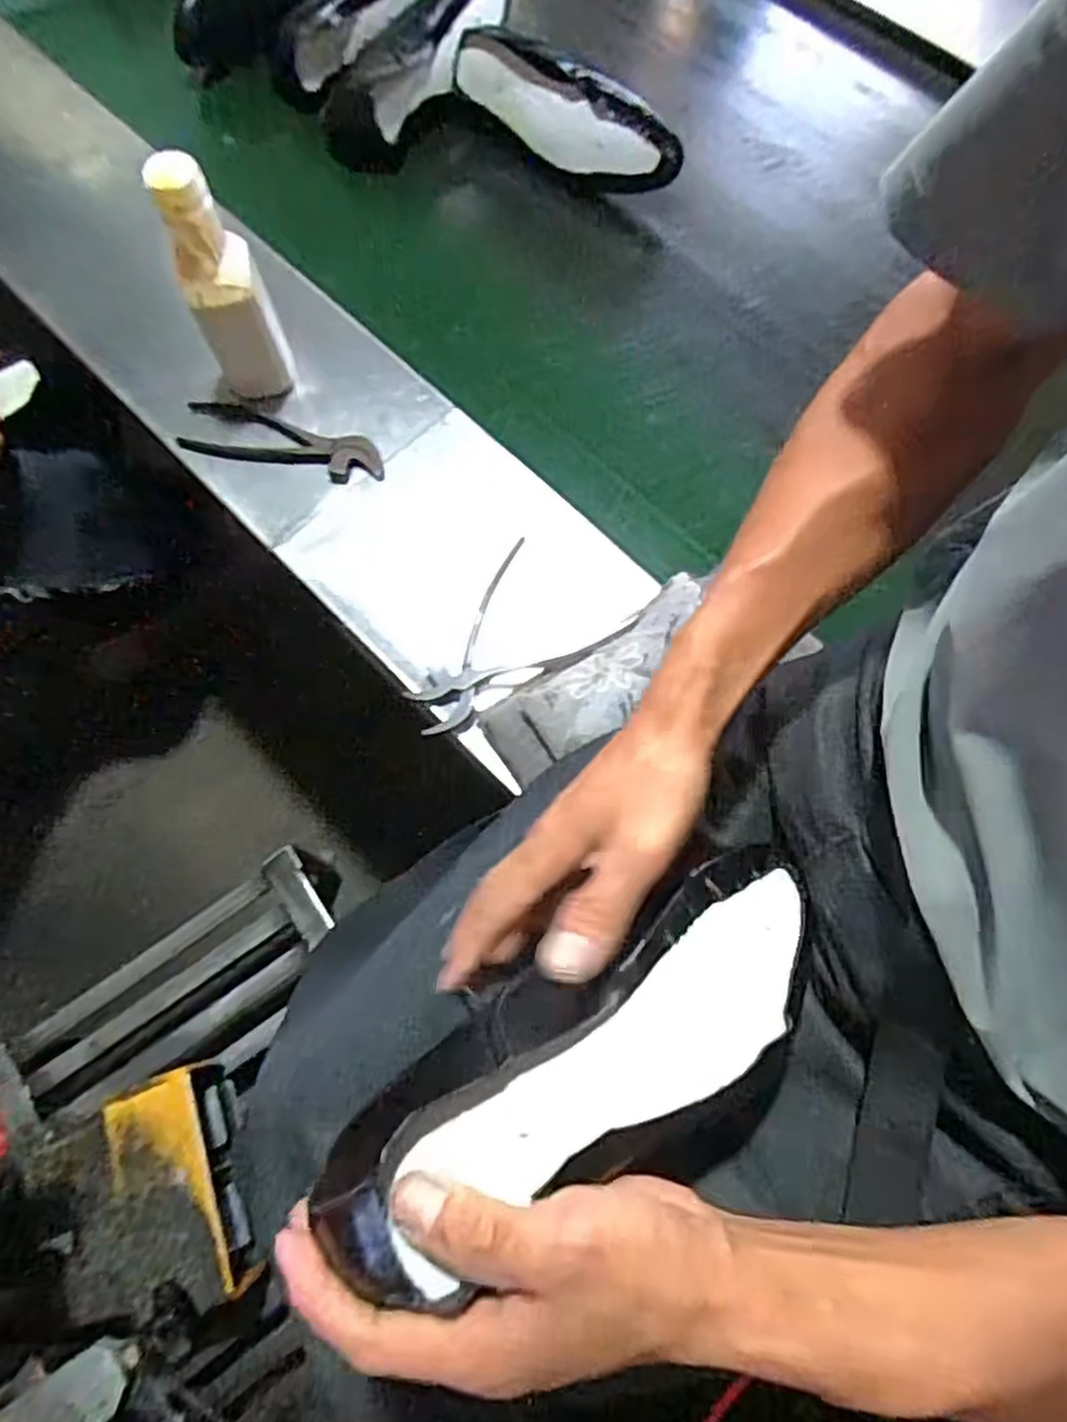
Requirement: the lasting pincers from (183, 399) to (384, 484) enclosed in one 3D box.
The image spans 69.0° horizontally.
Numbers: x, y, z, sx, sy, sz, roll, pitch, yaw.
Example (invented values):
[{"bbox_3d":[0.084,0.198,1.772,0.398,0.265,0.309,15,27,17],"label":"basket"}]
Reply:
[{"bbox_3d":[-0.236,-0.254,0.732,0.200,0.013,0.060,15,71,6],"label":"lasting pincers"}]

